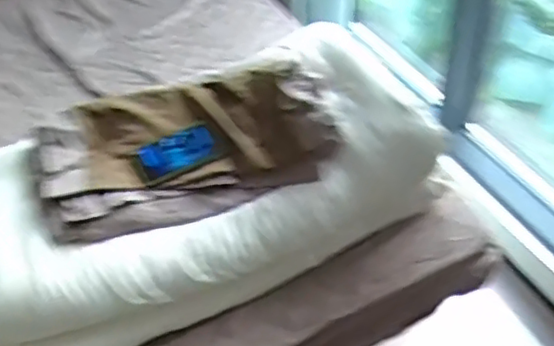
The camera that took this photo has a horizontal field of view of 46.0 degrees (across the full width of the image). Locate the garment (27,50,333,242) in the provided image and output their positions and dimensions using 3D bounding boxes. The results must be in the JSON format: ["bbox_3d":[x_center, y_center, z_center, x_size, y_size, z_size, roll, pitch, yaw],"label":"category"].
[{"bbox_3d":[-0.167,-0.052,1.210,0.535,0.132,0.260,-16,45,-13],"label":"garment"}]

